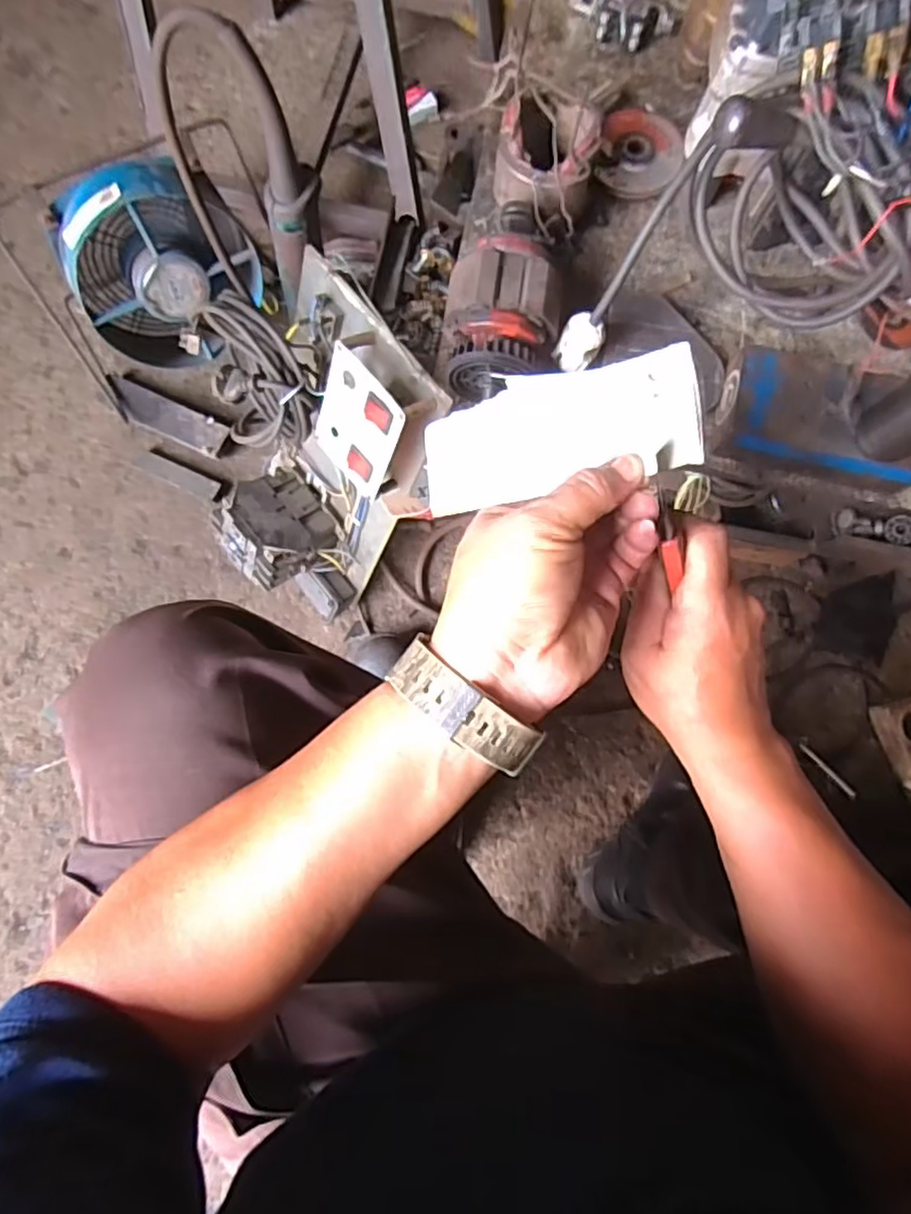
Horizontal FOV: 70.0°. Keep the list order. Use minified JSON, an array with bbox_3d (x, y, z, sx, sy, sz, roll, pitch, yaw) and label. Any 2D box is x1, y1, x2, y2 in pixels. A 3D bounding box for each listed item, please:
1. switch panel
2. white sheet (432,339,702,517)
[{"bbox_3d":[-0.088,-0.156,0.572,0.014,0.118,0.092,-34,81,-31],"label":"switch panel"},{"bbox_3d":[0.049,-0.086,0.323,0.134,0.011,0.059,-11,81,23],"label":"white sheet"}]

